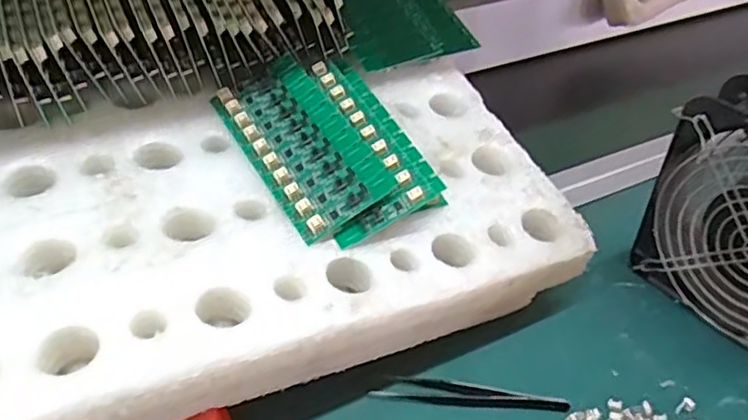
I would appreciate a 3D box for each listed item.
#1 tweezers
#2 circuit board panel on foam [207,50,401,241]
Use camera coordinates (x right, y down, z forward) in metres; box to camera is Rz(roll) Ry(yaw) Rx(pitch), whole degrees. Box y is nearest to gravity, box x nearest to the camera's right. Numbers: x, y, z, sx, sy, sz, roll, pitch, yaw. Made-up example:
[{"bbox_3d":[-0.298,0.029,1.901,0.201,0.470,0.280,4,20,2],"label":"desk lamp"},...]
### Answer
[{"bbox_3d":[0.058,0.112,0.394,0.114,0.005,0.014,6,40,5],"label":"tweezers"},{"bbox_3d":[-0.047,-0.044,0.400,0.063,0.008,0.136,-33,58,-8],"label":"circuit board panel on foam"}]

